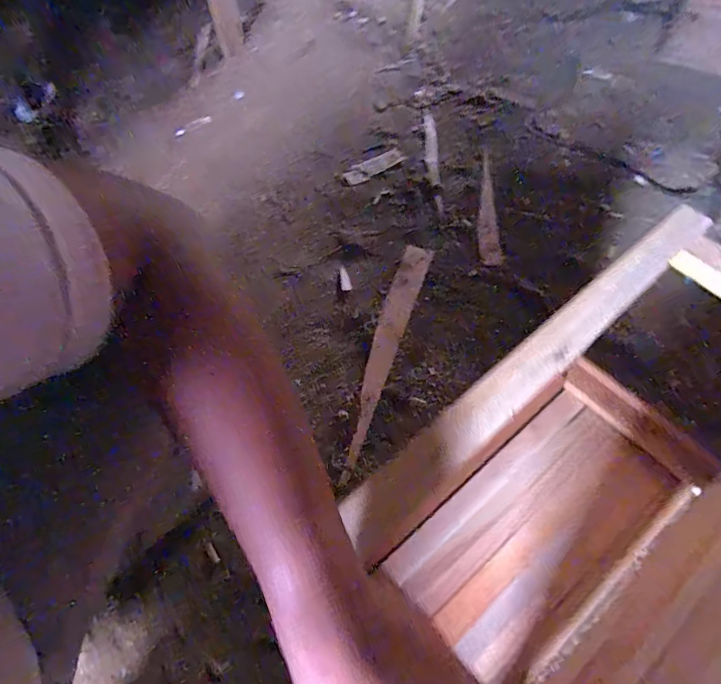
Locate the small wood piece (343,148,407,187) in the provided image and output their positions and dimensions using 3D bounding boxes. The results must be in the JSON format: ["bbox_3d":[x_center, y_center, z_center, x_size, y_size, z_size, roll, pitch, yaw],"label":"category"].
[{"bbox_3d":[0.030,-0.399,1.009,0.148,0.012,0.047,-32,66,-12],"label":"small wood piece"}]

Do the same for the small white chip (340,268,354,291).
[{"bbox_3d":[-0.031,-0.125,0.884,0.022,0.009,0.050,-14,64,-4],"label":"small white chip"}]

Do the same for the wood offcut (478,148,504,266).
[{"bbox_3d":[0.255,-0.277,0.906,0.041,0.005,0.275,-1,63,2],"label":"wood offcut"}]

